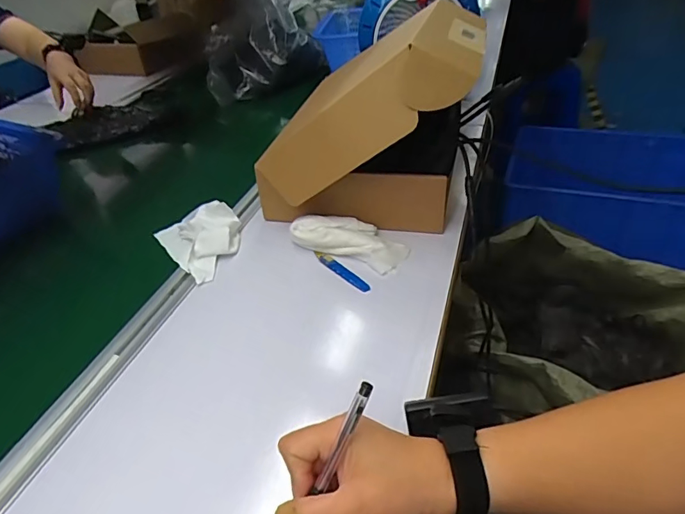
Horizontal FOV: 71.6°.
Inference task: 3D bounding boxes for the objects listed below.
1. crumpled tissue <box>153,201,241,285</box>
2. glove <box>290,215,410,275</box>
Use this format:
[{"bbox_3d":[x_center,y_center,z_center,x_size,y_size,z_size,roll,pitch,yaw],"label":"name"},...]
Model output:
[{"bbox_3d":[-0.190,-0.030,0.649,0.099,0.035,0.156,-31,44,-29],"label":"crumpled tissue"},{"bbox_3d":[0.010,-0.025,0.613,0.142,0.038,0.061,16,42,25],"label":"glove"}]

